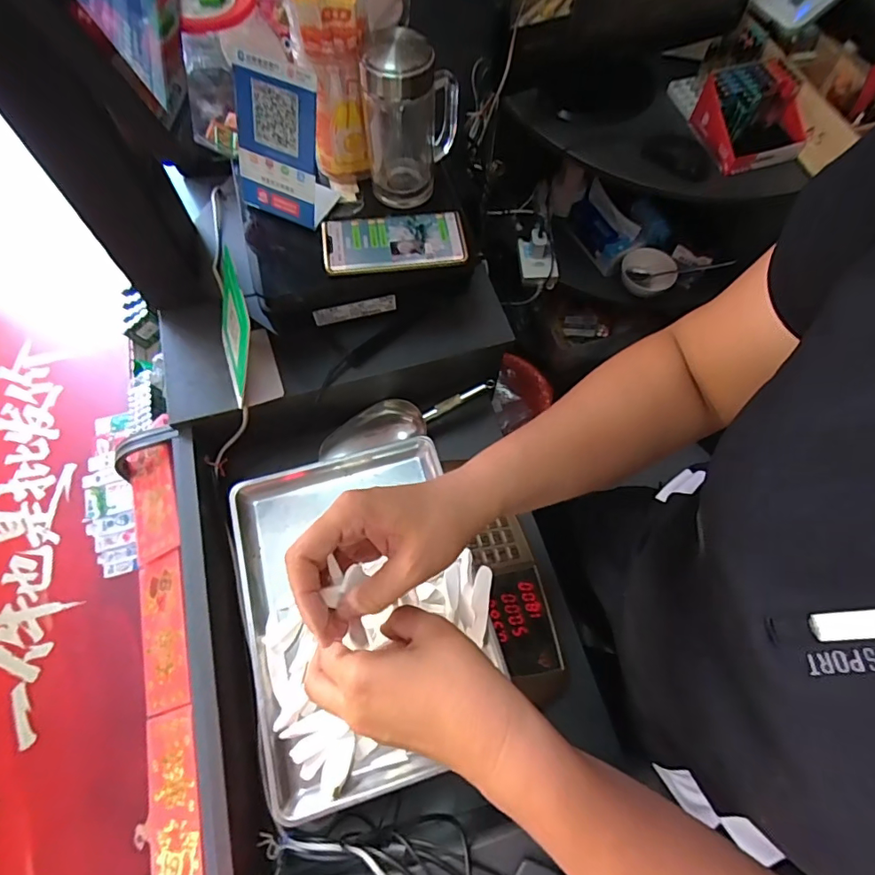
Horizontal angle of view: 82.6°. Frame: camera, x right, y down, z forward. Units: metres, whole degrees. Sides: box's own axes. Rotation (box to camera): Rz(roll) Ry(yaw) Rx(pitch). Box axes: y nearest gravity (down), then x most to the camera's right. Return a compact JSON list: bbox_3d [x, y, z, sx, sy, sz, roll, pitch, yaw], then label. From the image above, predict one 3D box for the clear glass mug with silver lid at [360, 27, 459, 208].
[{"bbox_3d":[-0.030,-0.368,0.587,0.109,0.184,0.083,-4,66,-3],"label":"clear glass mug with silver lid"}]

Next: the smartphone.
[{"bbox_3d":[-0.052,-0.237,0.599,0.168,0.015,0.082,-7,66,-4],"label":"smartphone"}]

